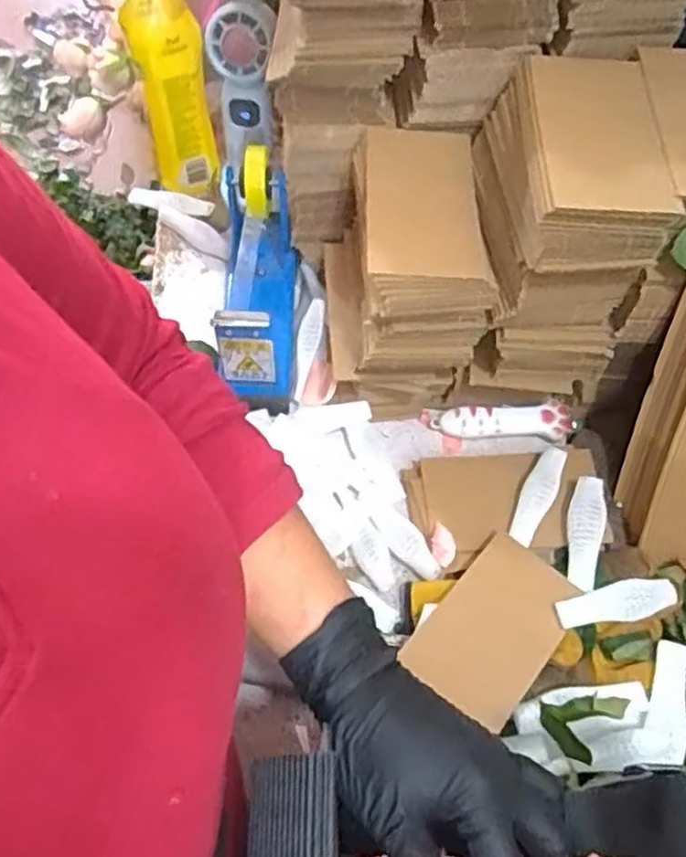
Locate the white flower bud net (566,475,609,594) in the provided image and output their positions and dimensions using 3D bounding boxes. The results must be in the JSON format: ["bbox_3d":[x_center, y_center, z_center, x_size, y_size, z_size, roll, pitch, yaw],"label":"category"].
[{"bbox_3d":[0.184,0.078,0.531,0.026,0.011,0.088,14,62,6],"label":"white flower bud net"}]

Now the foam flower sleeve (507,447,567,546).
[{"bbox_3d":[0.152,0.051,0.544,0.024,0.014,0.082,25,77,12],"label":"foam flower sleeve"}]

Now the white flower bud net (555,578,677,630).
[{"bbox_3d":[0.196,0.126,0.500,0.089,0.008,0.028,-14,63,-9],"label":"white flower bud net"}]

